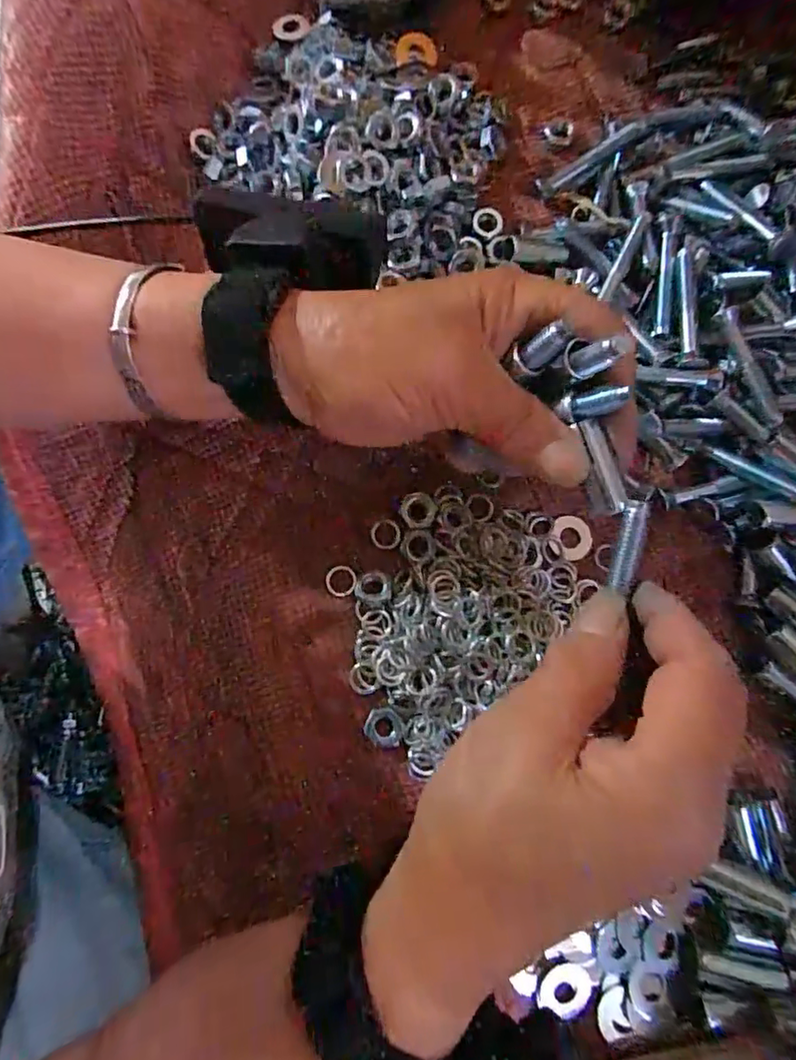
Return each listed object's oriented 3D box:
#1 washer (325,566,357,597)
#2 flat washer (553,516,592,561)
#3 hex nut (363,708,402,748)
[{"bbox_3d":[-0.026,0.023,0.252,0.014,0.004,0.014,-1,78,5],"label":"washer"},{"bbox_3d":[0.084,0.003,0.262,0.018,0.004,0.021,-30,86,-9],"label":"flat washer"},{"bbox_3d":[-0.007,0.088,0.242,0.016,0.004,0.016,-8,78,-1],"label":"hex nut"}]

